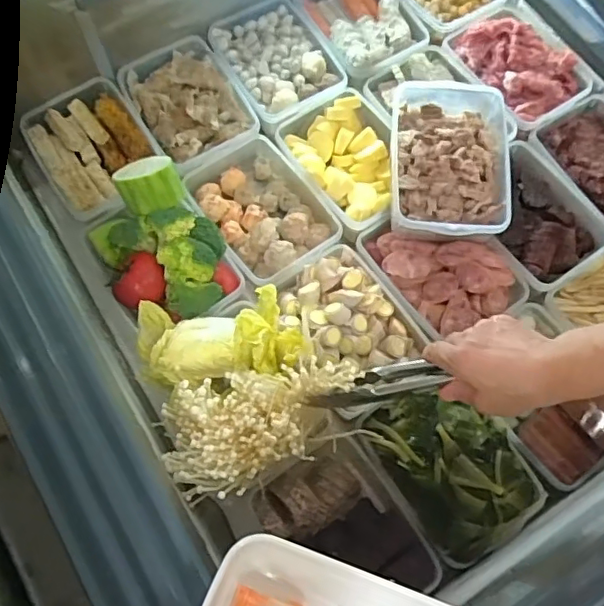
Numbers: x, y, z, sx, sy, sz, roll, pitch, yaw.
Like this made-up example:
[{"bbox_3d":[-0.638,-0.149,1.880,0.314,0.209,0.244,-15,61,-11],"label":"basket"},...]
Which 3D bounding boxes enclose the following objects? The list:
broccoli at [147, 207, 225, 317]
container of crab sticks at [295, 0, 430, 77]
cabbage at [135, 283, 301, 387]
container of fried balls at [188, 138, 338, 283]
[{"bbox_3d":[-0.121,-0.051,0.632,0.077,0.055,0.127,-14,72,-6],"label":"broccoli"},{"bbox_3d":[0.083,-0.389,0.789,0.130,0.056,0.172,-28,74,-10],"label":"container of crab sticks"},{"bbox_3d":[-0.085,0.036,0.585,0.163,0.071,0.096,-9,71,-4],"label":"cabbage"},{"bbox_3d":[-0.048,-0.114,0.696,0.129,0.053,0.180,-33,75,-11],"label":"container of fried balls"}]

